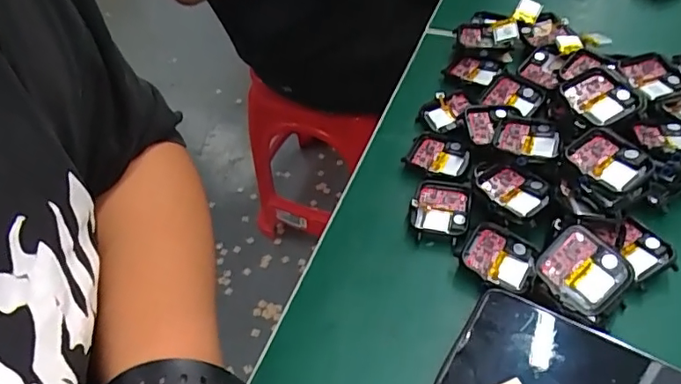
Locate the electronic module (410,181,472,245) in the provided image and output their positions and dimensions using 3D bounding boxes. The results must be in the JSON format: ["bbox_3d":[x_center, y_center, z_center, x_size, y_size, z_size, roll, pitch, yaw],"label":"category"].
[{"bbox_3d":[0.066,0.013,0.356,0.037,0.012,0.044,8,51,12],"label":"electronic module"}]

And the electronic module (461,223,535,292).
[{"bbox_3d":[0.095,0.040,0.326,0.040,0.011,0.035,17,53,19],"label":"electronic module"}]

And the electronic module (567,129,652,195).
[{"bbox_3d":[0.156,-0.014,0.321,0.033,0.022,0.041,-33,54,-21],"label":"electronic module"}]

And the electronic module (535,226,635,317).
[{"bbox_3d":[0.132,0.043,0.294,0.043,0.010,0.038,41,106,15],"label":"electronic module"}]

